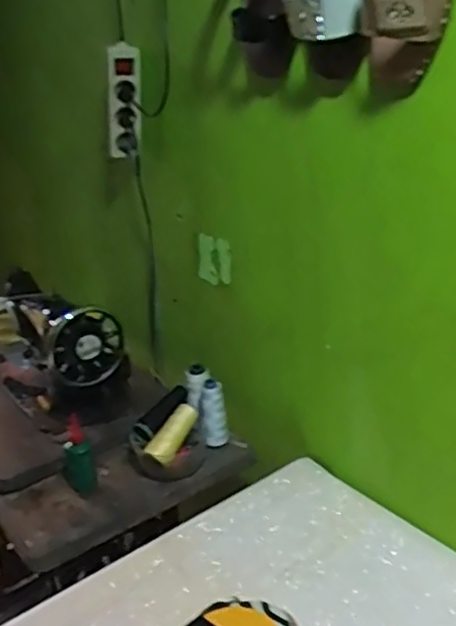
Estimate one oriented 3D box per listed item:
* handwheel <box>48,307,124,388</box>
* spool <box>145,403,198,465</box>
[{"bbox_3d":[-0.243,0.055,1.105,0.045,0.132,0.128,17,30,41],"label":"handwheel"},{"bbox_3d":[-0.088,0.197,1.037,0.037,0.040,0.122,8,38,27],"label":"spool"}]

